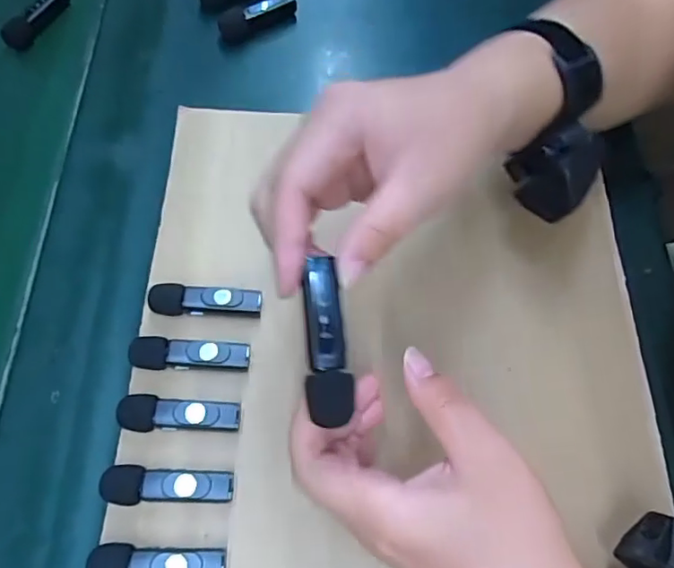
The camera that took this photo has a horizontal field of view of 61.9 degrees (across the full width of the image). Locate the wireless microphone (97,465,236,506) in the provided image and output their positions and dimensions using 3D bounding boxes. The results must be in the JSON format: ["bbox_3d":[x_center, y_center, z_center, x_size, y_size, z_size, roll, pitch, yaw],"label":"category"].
[{"bbox_3d":[-0.087,0.104,0.290,0.065,0.017,0.018,-1,65,2],"label":"wireless microphone"}]

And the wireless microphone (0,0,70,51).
[{"bbox_3d":[-0.239,-0.215,0.449,0.017,0.019,0.068,24,68,13],"label":"wireless microphone"}]

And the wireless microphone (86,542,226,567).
[{"bbox_3d":[-0.087,0.137,0.274,0.064,0.017,0.019,-3,65,1],"label":"wireless microphone"}]

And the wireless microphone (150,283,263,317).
[{"bbox_3d":[-0.078,0.010,0.331,0.064,0.014,0.017,0,65,2],"label":"wireless microphone"}]

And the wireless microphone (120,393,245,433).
[{"bbox_3d":[-0.085,0.071,0.306,0.063,0.017,0.019,-2,65,1],"label":"wireless microphone"}]

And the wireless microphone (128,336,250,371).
[{"bbox_3d":[-0.083,0.040,0.317,0.066,0.012,0.017,0,65,2],"label":"wireless microphone"}]

